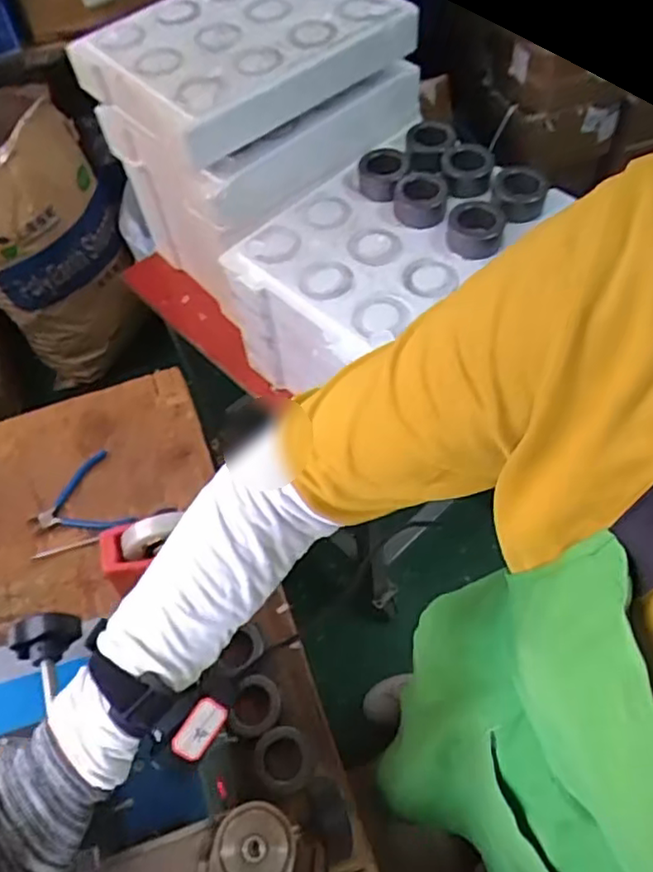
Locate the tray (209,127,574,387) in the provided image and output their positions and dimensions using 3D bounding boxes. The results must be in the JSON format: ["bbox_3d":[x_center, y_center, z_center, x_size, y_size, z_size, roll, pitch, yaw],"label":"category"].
[{"bbox_3d":[0.090,-0.233,0.945,0.394,0.228,0.289,-37,64,-18],"label":"tray"}]

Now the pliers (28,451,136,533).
[{"bbox_3d":[-0.367,0.103,0.964,0.136,0.012,0.140,-28,62,-14],"label":"pliers"}]

